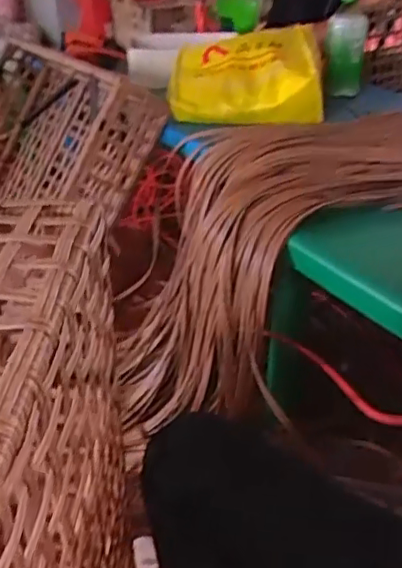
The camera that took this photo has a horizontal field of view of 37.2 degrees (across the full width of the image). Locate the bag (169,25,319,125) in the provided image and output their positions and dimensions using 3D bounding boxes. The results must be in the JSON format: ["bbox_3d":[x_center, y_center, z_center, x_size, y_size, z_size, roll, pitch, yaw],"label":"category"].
[{"bbox_3d":[0.091,-0.424,1.220,0.299,0.143,0.213,2,33,3],"label":"bag"}]

